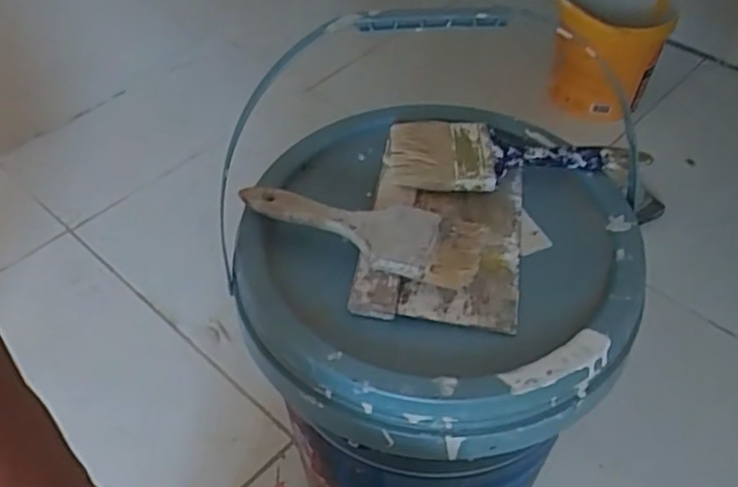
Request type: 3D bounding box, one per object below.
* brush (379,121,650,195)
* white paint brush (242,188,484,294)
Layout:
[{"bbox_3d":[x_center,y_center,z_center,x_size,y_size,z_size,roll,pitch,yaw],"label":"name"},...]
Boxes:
[{"bbox_3d":[0.120,-0.070,0.569,0.209,0.014,0.075,4,48,3],"label":"brush"},{"bbox_3d":[-0.008,-0.015,0.504,0.178,0.018,0.060,16,50,14],"label":"white paint brush"}]

